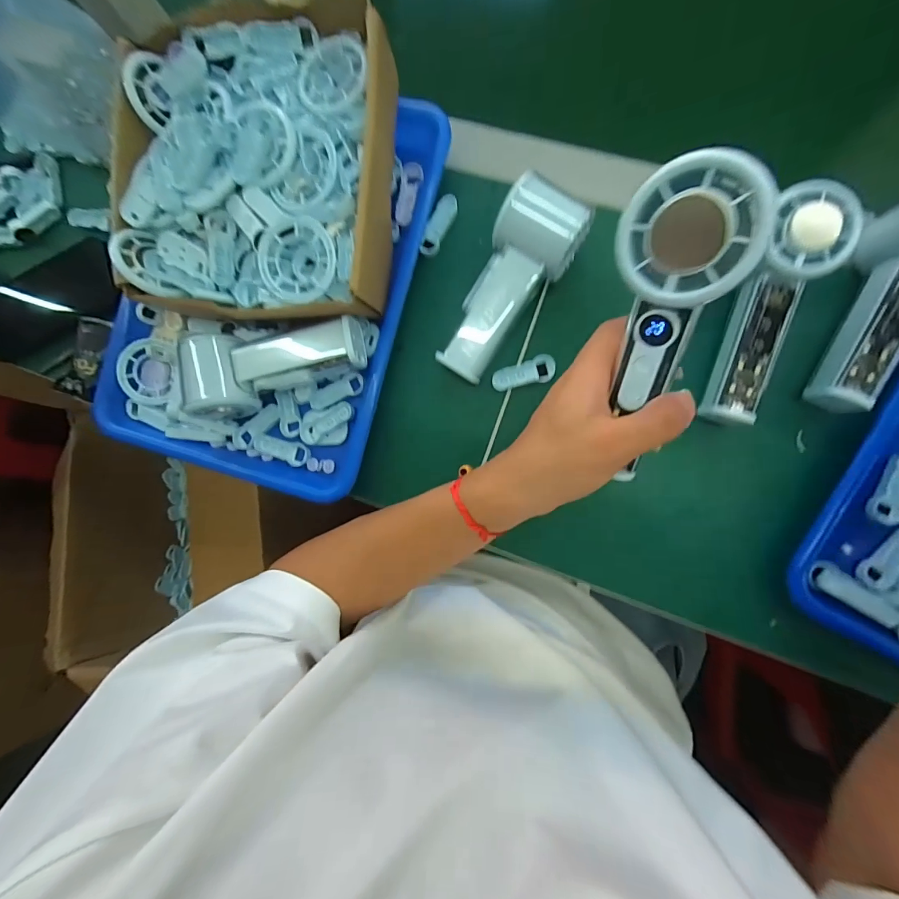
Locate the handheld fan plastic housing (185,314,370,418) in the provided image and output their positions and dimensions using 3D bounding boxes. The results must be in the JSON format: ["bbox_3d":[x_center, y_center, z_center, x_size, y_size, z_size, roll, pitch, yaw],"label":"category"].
[{"bbox_3d":[-0.140,-0.075,0.341,0.143,0.046,0.062,-17,85,7],"label":"handheld fan plastic housing"}]

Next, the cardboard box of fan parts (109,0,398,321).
[{"bbox_3d":[-0.141,-0.207,0.321,0.200,0.073,0.219,3,87,9],"label":"cardboard box of fan parts"}]

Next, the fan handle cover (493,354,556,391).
[{"bbox_3d":[0.061,-0.062,0.344,0.052,0.012,0.020,-17,85,7],"label":"fan handle cover"}]

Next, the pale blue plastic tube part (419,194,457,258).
[{"bbox_3d":[-0.009,-0.190,0.355,0.016,0.011,0.051,29,91,9],"label":"pale blue plastic tube part"}]

